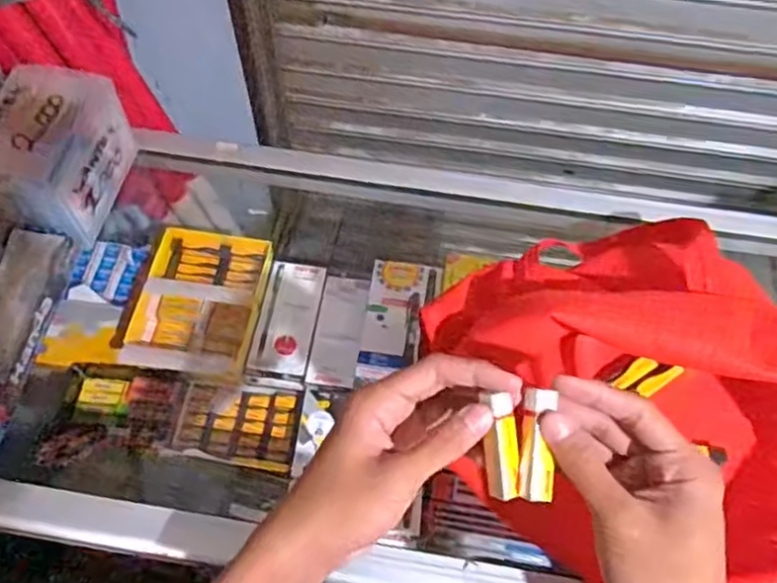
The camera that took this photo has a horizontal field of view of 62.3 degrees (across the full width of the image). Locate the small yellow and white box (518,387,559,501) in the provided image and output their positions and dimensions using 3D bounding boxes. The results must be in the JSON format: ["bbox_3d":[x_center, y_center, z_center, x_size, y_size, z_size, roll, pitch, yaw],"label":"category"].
[{"bbox_3d":[0.083,0.085,0.356,0.018,0.010,0.061,4,85,0],"label":"small yellow and white box"}]

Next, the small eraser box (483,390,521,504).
[{"bbox_3d":[0.064,0.087,0.360,0.017,0.010,0.055,0,88,-2],"label":"small eraser box"}]

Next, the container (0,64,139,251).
[{"bbox_3d":[-0.289,-0.116,0.549,0.092,0.085,0.139,7,61,2],"label":"container"}]

